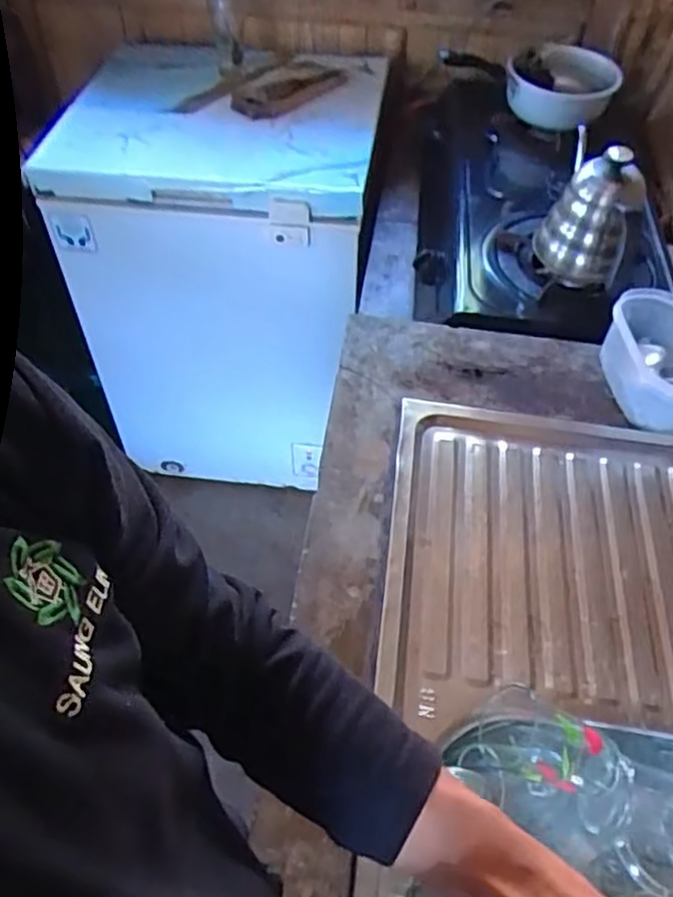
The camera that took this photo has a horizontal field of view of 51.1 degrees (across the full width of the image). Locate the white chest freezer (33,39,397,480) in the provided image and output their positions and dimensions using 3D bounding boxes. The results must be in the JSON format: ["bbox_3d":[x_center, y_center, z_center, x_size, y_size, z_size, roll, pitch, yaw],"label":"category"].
[{"bbox_3d":[-0.231,-0.425,1.601,0.582,0.722,0.582,6,50,4],"label":"white chest freezer"}]

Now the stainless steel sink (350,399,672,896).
[{"bbox_3d":[0.225,0.288,0.612,0.406,0.123,0.746,7,50,4],"label":"stainless steel sink"}]

